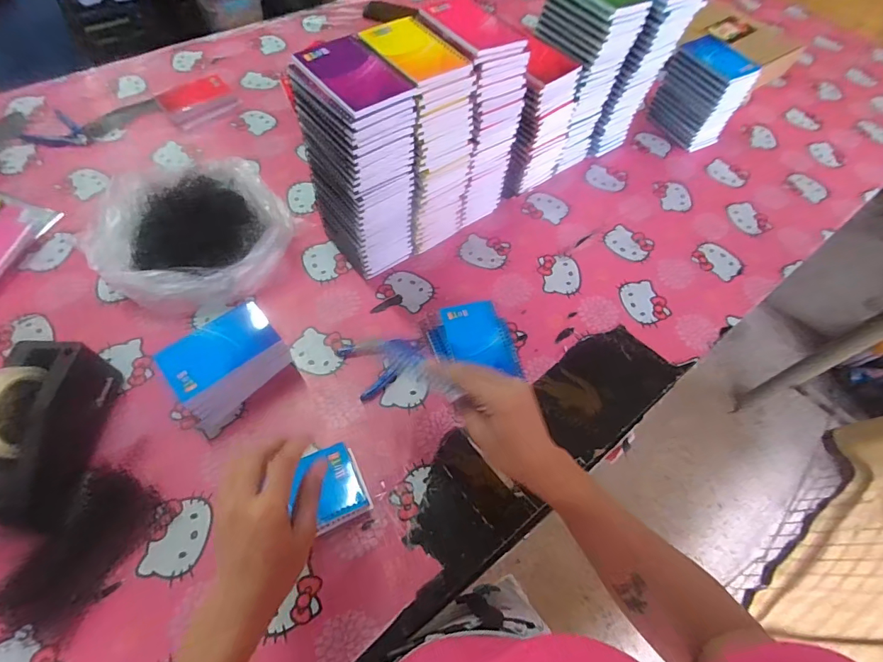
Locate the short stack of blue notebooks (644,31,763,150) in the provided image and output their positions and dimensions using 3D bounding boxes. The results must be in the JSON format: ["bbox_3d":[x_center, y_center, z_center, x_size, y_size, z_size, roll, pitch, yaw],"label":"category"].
[{"bbox_3d":[0.504,-0.464,0.872,0.073,0.162,0.142,-25,64,-18],"label":"short stack of blue notebooks"}]

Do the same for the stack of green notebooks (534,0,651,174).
[{"bbox_3d":[0.228,-0.428,0.762,0.108,0.296,0.127,-28,65,-19],"label":"stack of green notebooks"}]

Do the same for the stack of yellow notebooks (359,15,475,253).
[{"bbox_3d":[-0.033,-0.269,0.652,0.106,0.289,0.141,-27,64,-19],"label":"stack of yellow notebooks"}]

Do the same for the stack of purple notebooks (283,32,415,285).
[{"bbox_3d":[-0.111,-0.215,0.614,0.094,0.289,0.131,-35,67,-22],"label":"stack of purple notebooks"}]

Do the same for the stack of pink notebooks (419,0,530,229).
[{"bbox_3d":[0.037,-0.326,0.699,0.116,0.296,0.140,-34,66,-22],"label":"stack of pink notebooks"}]

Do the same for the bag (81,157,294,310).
[{"bbox_3d":[-0.378,-0.158,0.671,0.258,0.099,0.264,28,61,13],"label":"bag"}]

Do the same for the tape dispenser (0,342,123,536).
[{"bbox_3d":[-0.452,0.116,0.486,0.083,0.115,0.199,-1,59,-5],"label":"tape dispenser"}]

